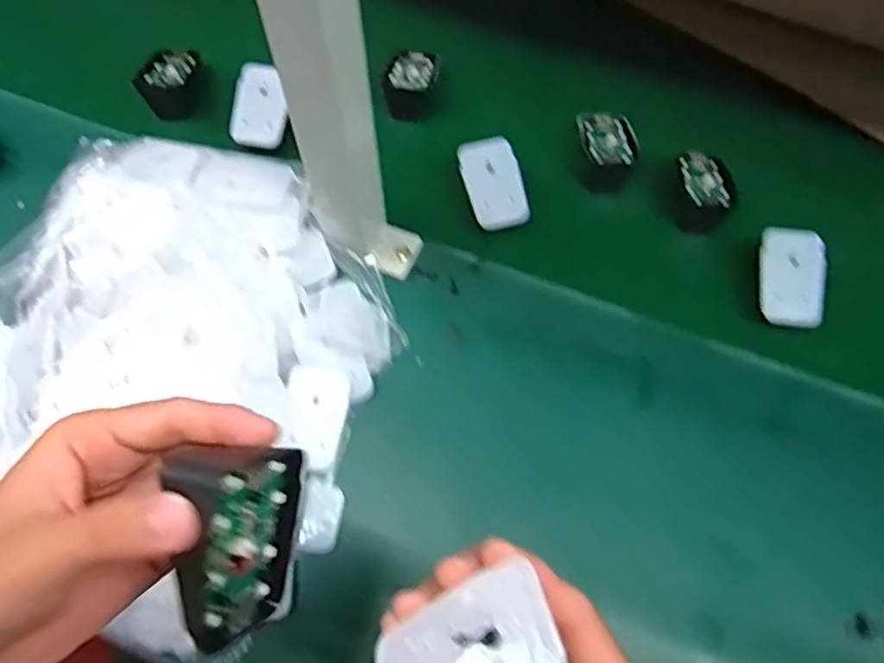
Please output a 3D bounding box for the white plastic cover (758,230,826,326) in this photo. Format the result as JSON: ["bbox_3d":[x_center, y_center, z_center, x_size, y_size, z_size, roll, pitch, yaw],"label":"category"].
[{"bbox_3d":[0.262,-0.041,0.510,0.045,0.007,0.073,6,83,10],"label":"white plastic cover"}]

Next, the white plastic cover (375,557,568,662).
[{"bbox_3d":[0.006,0.110,0.230,0.066,0.004,0.043,-32,42,12],"label":"white plastic cover"}]

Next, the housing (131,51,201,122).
[{"bbox_3d":[-0.239,-0.221,0.609,0.061,0.031,0.049,-31,70,-13],"label":"housing"}]

